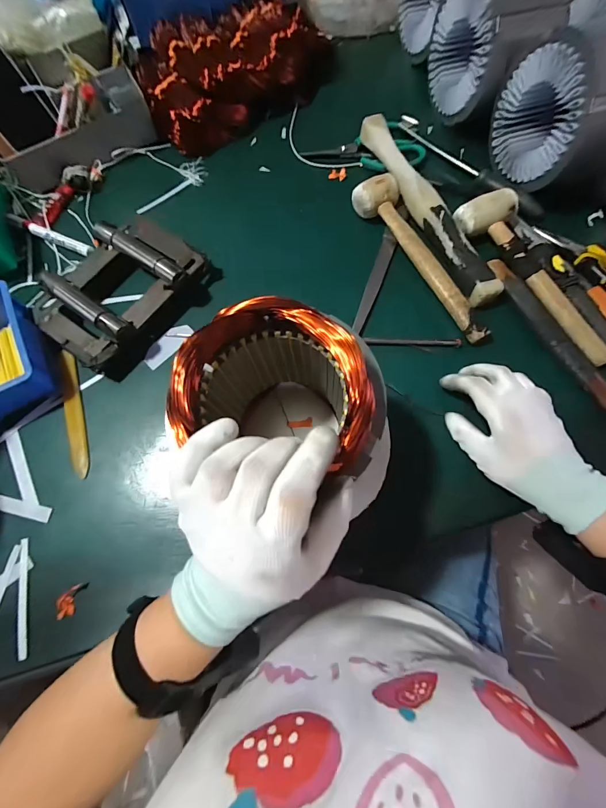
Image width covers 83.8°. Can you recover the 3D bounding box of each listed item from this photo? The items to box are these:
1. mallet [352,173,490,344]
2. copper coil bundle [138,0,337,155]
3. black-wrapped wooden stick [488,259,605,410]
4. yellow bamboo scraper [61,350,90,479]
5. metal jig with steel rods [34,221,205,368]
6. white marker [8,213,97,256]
[{"bbox_3d":[0.156,-0.190,0.428,0.052,0.035,0.256,-30,73,-8],"label":"mallet"},{"bbox_3d":[-0.106,-0.551,0.553,0.334,0.083,0.193,-34,74,-9],"label":"copper coil bundle"},{"bbox_3d":[0.294,-0.084,0.394,0.030,0.007,0.228,-26,73,-7],"label":"black-wrapped wooden stick"},{"bbox_3d":[-0.275,0.008,0.403,0.018,0.004,0.160,-18,72,-4],"label":"yellow bamboo scraper"},{"bbox_3d":[-0.232,-0.147,0.429,0.145,0.051,0.198,35,76,12],"label":"metal jig with steel rods"},{"bbox_3d":[-0.353,-0.236,0.479,0.153,0.018,0.019,25,74,9],"label":"white marker"}]

